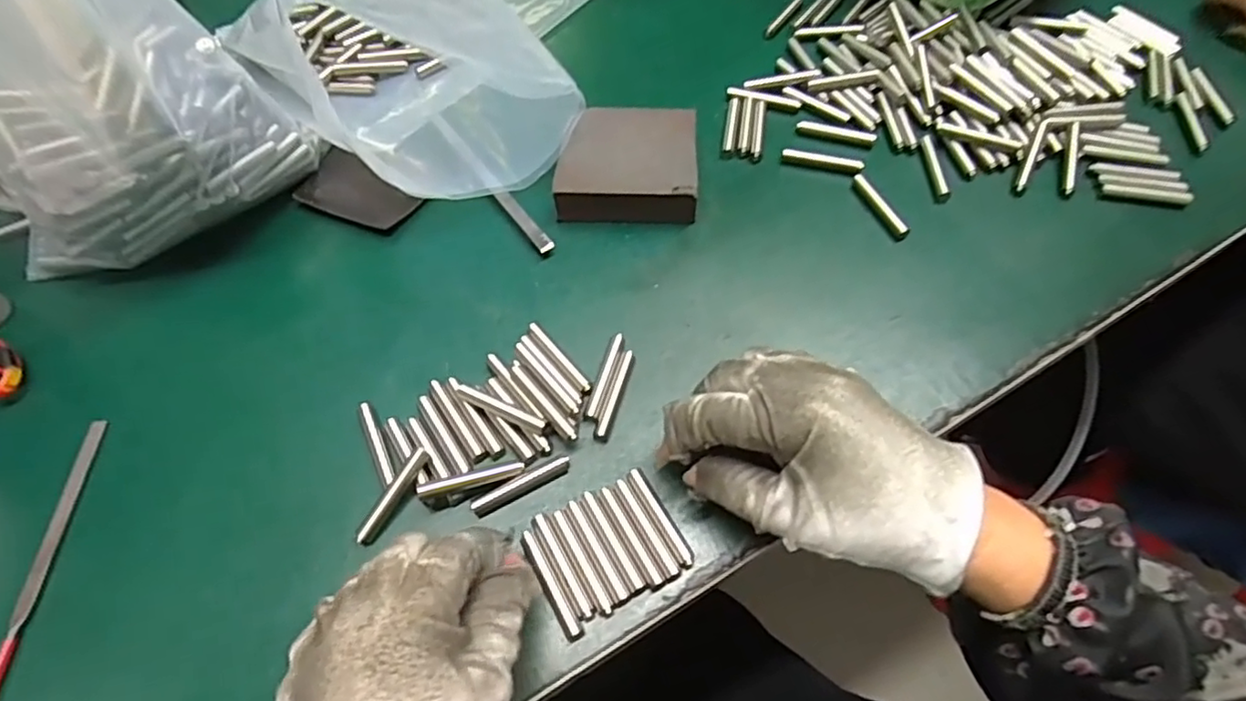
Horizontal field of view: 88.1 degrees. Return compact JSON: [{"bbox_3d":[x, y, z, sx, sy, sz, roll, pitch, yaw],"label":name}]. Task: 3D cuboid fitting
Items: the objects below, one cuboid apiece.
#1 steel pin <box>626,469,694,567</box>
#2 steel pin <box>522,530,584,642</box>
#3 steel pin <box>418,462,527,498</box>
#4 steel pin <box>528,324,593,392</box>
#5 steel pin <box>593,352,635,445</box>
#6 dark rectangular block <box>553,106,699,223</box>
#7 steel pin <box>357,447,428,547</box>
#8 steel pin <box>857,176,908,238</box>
[{"bbox_3d":[0.016,0.074,0.287,0.006,0.006,0.049,-25,63,-15],"label":"steel pin"},{"bbox_3d":[-0.031,0.099,0.274,0.007,0.005,0.049,-26,64,-15],"label":"steel pin"},{"bbox_3d":[-0.069,0.059,0.295,0.048,0.006,0.008,-11,65,-20],"label":"steel pin"},{"bbox_3d":[-0.032,0.003,0.330,0.007,0.007,0.048,-35,66,-19],"label":"steel pin"},{"bbox_3d":[-0.004,0.021,0.319,0.007,0.006,0.050,15,61,8],"label":"steel pin"},{"bbox_3d":[0.003,-0.112,0.383,0.080,0.021,0.073,2,60,0],"label":"dark rectangular block"},{"bbox_3d":[-0.104,0.066,0.294,0.007,0.008,0.047,27,63,14],"label":"steel pin"},{"bbox_3d":[0.149,-0.084,0.373,0.008,0.009,0.048,-22,62,-13],"label":"steel pin"}]

